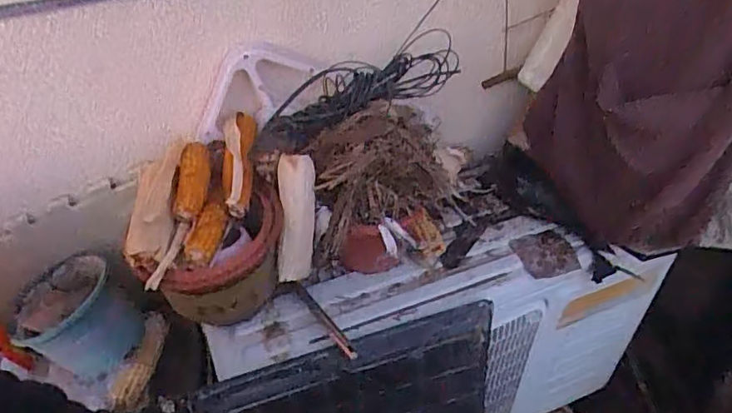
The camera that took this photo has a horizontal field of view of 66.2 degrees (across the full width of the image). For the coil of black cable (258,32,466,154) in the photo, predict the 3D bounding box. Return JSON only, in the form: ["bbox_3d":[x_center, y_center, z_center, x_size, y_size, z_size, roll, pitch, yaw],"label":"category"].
[{"bbox_3d":[-0.013,-0.162,0.773,0.294,0.090,0.108,-26,49,-24],"label":"coil of black cable"}]

